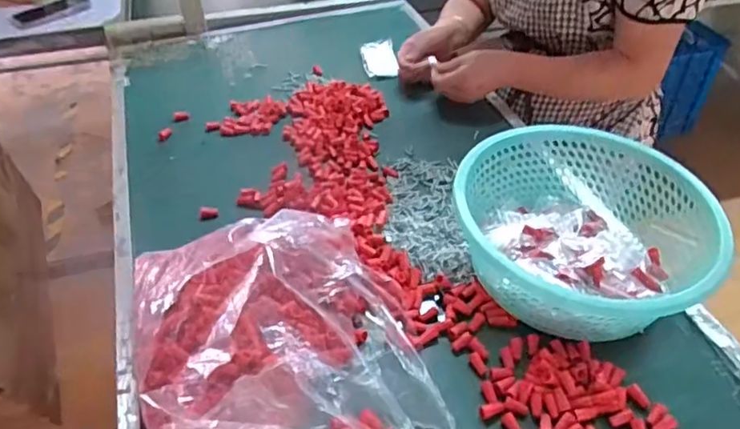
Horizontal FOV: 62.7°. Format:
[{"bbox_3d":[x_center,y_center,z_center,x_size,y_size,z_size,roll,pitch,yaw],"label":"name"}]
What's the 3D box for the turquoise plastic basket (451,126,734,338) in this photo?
[{"bbox_3d":[0.221,0.021,0.668,0.243,0.110,0.248,0,42,0],"label":"turquoise plastic basket"}]

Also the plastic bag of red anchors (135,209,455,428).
[{"bbox_3d":[-0.091,0.111,0.591,0.272,0.087,0.314,-12,43,-12],"label":"plastic bag of red anchors"}]

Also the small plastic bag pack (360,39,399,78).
[{"bbox_3d":[0.015,-0.279,1.086,0.058,0.028,0.094,-2,42,-1],"label":"small plastic bag pack"}]

